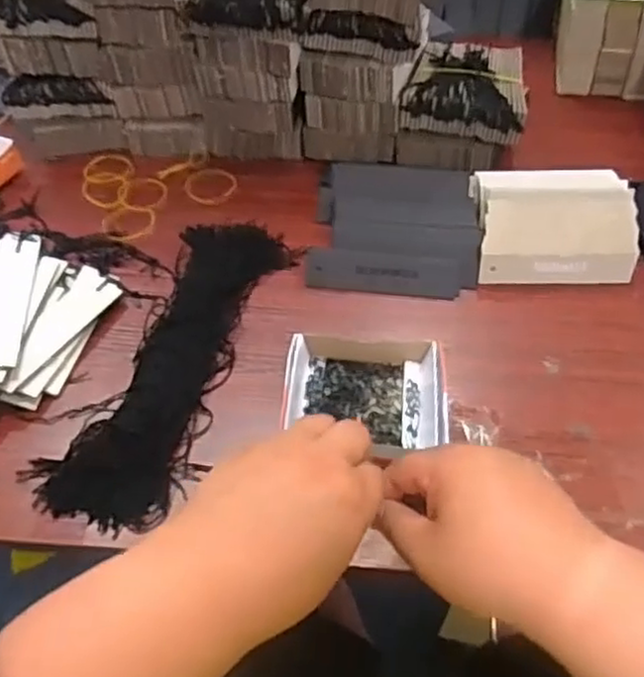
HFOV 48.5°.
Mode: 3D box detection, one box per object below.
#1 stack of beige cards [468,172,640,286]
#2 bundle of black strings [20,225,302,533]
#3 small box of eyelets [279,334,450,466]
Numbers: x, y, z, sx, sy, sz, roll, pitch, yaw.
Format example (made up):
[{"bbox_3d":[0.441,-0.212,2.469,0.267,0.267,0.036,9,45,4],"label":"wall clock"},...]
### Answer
[{"bbox_3d":[0.204,-0.105,0.628,0.132,0.029,0.124,4,51,5],"label":"stack of beige cards"},{"bbox_3d":[-0.118,0.001,0.567,0.106,0.040,0.310,13,53,12],"label":"bundle of black strings"},{"bbox_3d":[0.032,0.040,0.531,0.114,0.040,0.096,4,51,6],"label":"small box of eyelets"}]

